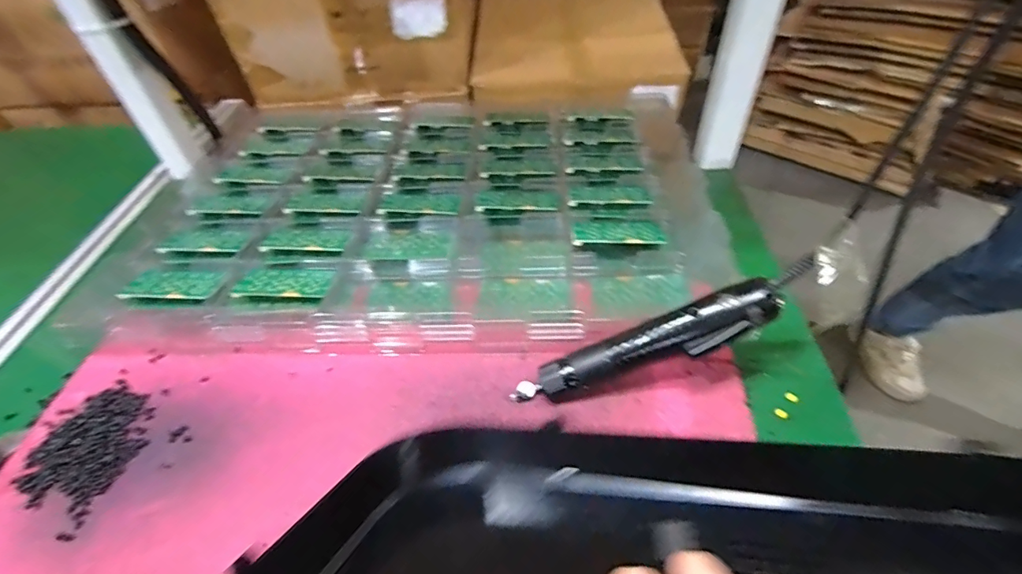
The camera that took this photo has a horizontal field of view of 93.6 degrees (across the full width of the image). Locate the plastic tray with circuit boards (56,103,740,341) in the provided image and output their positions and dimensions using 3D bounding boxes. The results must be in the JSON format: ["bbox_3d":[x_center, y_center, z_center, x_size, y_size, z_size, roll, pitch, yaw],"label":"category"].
[{"bbox_3d":[-0.103,-0.119,0.606,0.649,0.034,0.448,0,47,5],"label":"plastic tray with circuit boards"}]

